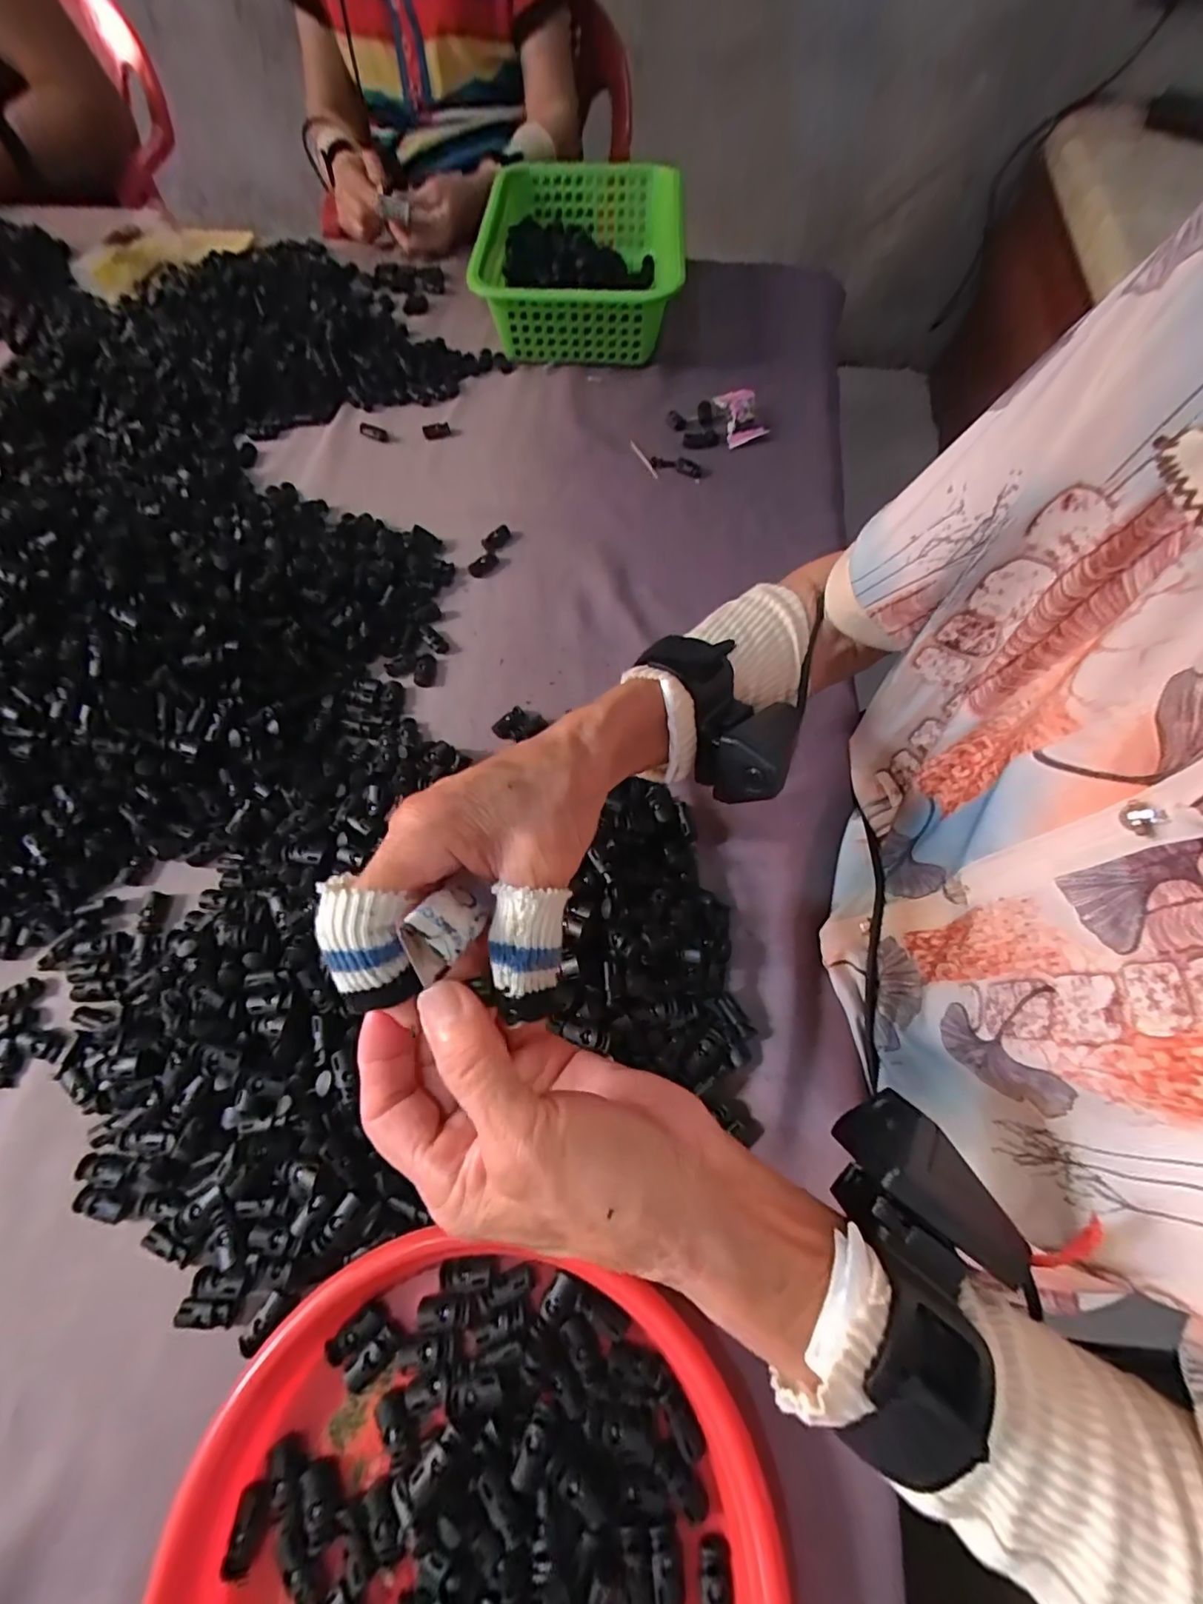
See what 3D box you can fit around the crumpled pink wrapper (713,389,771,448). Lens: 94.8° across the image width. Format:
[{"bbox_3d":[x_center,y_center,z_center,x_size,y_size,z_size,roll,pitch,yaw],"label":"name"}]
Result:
[{"bbox_3d":[0.146,-0.398,0.570,0.043,0.025,0.059,-9,66,-4],"label":"crumpled pink wrapper"}]

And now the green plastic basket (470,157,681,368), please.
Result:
[{"bbox_3d":[-0.020,-0.626,0.641,0.214,0.080,0.324,1,66,0],"label":"green plastic basket"}]

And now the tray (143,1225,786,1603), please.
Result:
[{"bbox_3d":[-0.060,0.335,0.229,0.250,0.033,0.233,0,66,-1],"label":"tray"}]

